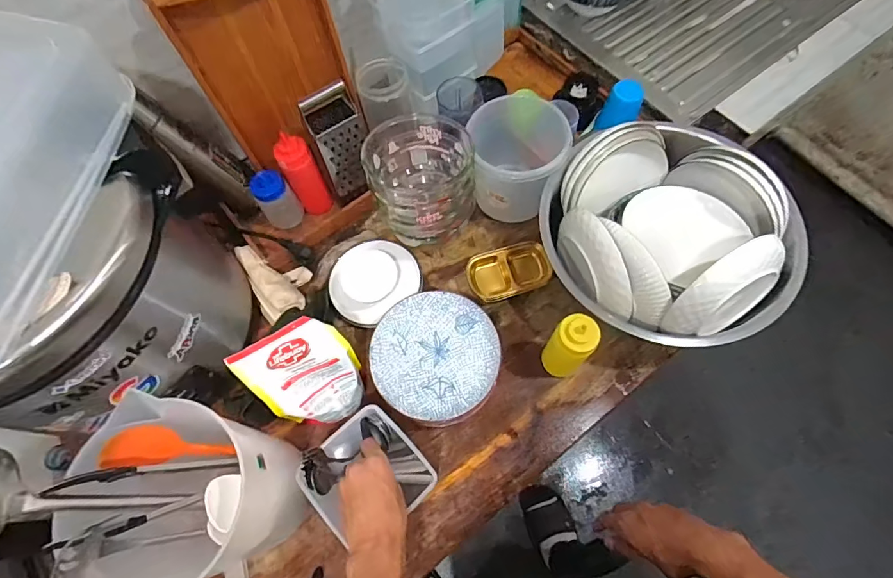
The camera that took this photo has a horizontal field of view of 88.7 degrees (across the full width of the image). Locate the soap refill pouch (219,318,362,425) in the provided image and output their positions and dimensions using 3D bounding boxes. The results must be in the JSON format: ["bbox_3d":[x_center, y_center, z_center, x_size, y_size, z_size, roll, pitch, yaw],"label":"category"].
[{"bbox_3d":[-0.191,0.135,0.669,0.153,0.212,0.050,-29,36,11],"label":"soap refill pouch"}]

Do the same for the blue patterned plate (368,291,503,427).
[{"bbox_3d":[-0.016,0.104,0.710,0.191,0.028,0.199,-1,66,3],"label":"blue patterned plate"}]

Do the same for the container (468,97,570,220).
[{"bbox_3d":[0.125,-0.226,0.821,0.160,0.170,0.166,-1,66,3],"label":"container"}]

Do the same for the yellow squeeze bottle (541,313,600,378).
[{"bbox_3d":[0.182,0.089,0.685,0.057,0.171,0.049,36,73,17],"label":"yellow squeeze bottle"}]

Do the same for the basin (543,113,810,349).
[{"bbox_3d":[0.335,-0.080,0.719,0.365,0.179,0.319,16,68,10],"label":"basin"}]

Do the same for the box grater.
[{"bbox_3d":[-0.186,-0.257,0.808,0.091,0.224,0.076,-27,61,-8],"label":"box grater"}]

